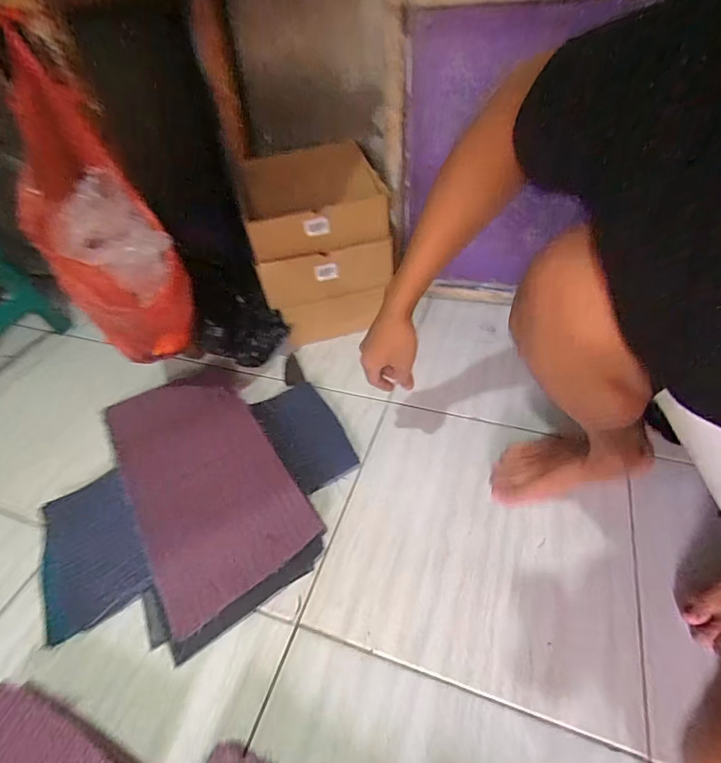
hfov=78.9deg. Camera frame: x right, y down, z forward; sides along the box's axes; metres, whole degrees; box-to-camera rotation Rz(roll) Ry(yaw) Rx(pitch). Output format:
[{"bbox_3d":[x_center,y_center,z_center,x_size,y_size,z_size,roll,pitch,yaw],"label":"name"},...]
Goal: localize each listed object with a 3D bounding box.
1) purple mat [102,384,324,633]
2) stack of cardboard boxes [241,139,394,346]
[{"bbox_3d":[-0.260,0.144,0.721,0.230,0.029,0.442,-28,49,-20],"label":"purple mat"},{"bbox_3d":[-0.072,-0.260,0.888,0.250,0.333,0.160,-8,46,-3],"label":"stack of cardboard boxes"}]

